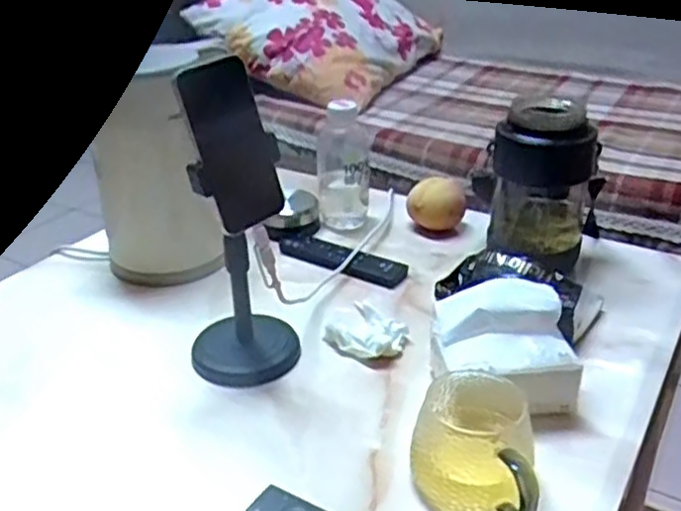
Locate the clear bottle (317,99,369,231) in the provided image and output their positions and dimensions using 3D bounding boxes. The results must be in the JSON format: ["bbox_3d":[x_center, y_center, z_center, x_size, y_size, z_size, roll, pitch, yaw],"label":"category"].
[{"bbox_3d":[0.003,-0.126,0.983,0.070,0.164,0.069,-2,29,1],"label":"clear bottle"}]

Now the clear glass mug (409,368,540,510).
[{"bbox_3d":[0.105,0.149,0.579,0.090,0.074,0.117,4,27,10],"label":"clear glass mug"}]

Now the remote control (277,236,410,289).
[{"bbox_3d":[0.004,0.001,0.909,0.171,0.014,0.050,16,31,30],"label":"remote control"}]

